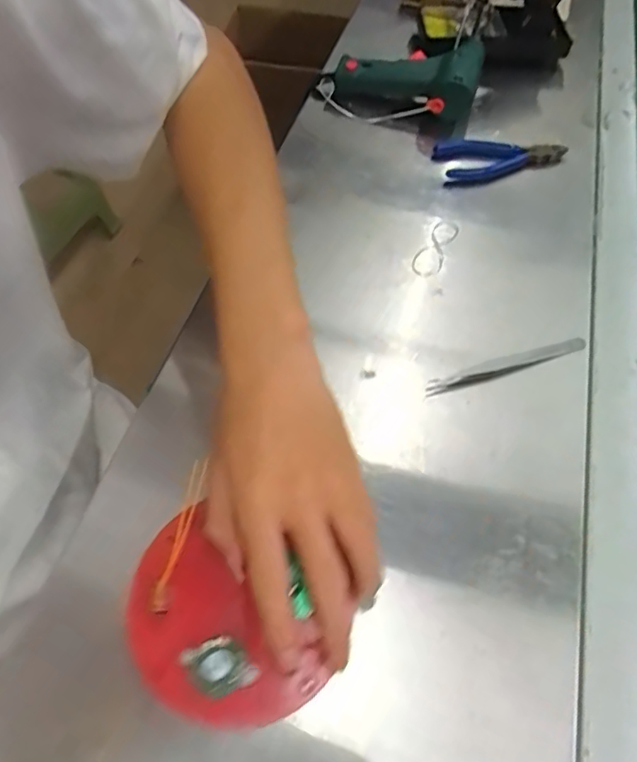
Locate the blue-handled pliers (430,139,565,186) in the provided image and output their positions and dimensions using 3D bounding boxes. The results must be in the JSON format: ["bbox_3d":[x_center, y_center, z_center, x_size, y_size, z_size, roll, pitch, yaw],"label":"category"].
[{"bbox_3d":[0.178,-0.225,0.562,0.123,0.022,0.052,-8,57,-6],"label":"blue-handled pliers"}]

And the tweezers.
[{"bbox_3d":[0.141,-0.009,0.421,0.132,0.006,0.009,-17,58,-12],"label":"tweezers"}]

